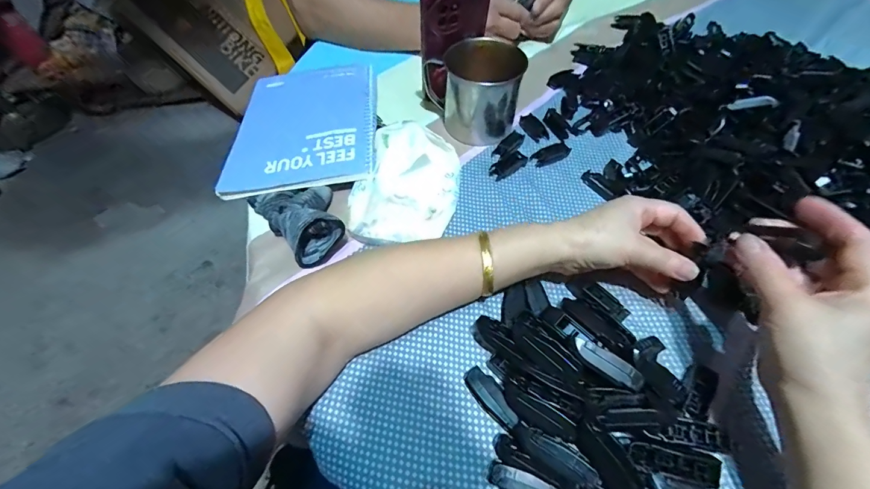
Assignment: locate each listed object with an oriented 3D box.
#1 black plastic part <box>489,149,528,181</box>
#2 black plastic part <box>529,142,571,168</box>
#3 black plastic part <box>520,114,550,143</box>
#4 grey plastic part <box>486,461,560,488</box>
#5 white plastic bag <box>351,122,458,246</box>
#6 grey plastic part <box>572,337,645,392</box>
[{"bbox_3d":[0.085,-0.091,0.430,0.049,0.007,0.020,-31,95,-15],"label":"black plastic part"},{"bbox_3d":[0.137,-0.107,0.440,0.049,0.010,0.018,-22,57,-14],"label":"black plastic part"},{"bbox_3d":[0.125,-0.148,0.471,0.020,0.013,0.045,-21,56,-13],"label":"black plastic part"},{"bbox_3d":[0.063,0.165,0.251,0.055,0.017,0.016,18,56,14],"label":"grey plastic part"},{"bbox_3d":[-0.032,-0.067,0.390,0.110,0.039,0.154,7,55,6],"label":"white plastic bag"},{"bbox_3d":[0.123,0.084,0.265,0.050,0.008,0.015,26,59,19],"label":"grey plastic part"}]

